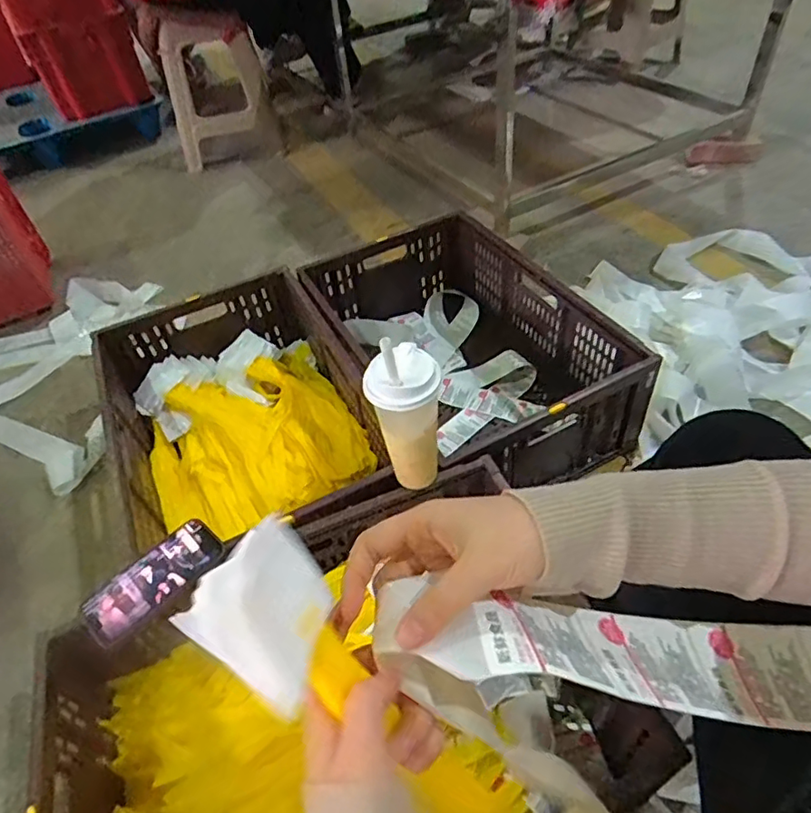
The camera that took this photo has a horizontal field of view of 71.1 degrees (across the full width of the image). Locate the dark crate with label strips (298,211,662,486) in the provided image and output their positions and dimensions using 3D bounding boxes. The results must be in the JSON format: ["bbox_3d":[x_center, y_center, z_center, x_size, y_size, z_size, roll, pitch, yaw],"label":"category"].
[{"bbox_3d":[0.096,-0.110,1.086,0.400,0.242,0.626,-22,50,-14],"label":"dark crate with label strips"}]

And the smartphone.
[{"bbox_3d":[-0.302,0.206,0.681,0.079,0.010,0.163,29,57,30],"label":"smartphone"}]

